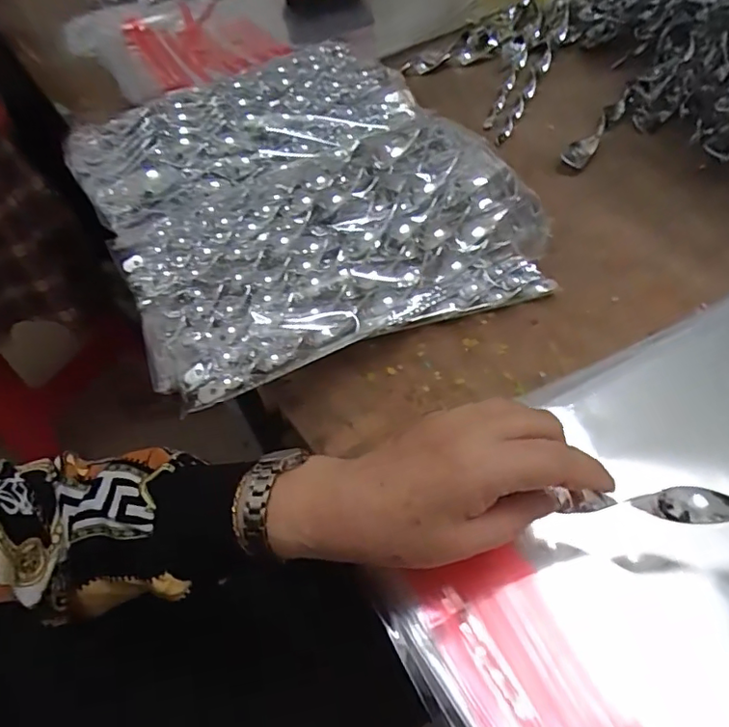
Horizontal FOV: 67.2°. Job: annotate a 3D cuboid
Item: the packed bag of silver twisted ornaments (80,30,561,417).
[{"bbox_3d":[-0.056,-0.136,0.460,0.300,0.079,0.327,-26,56,-12],"label":"packed bag of silver twisted ornaments"}]

